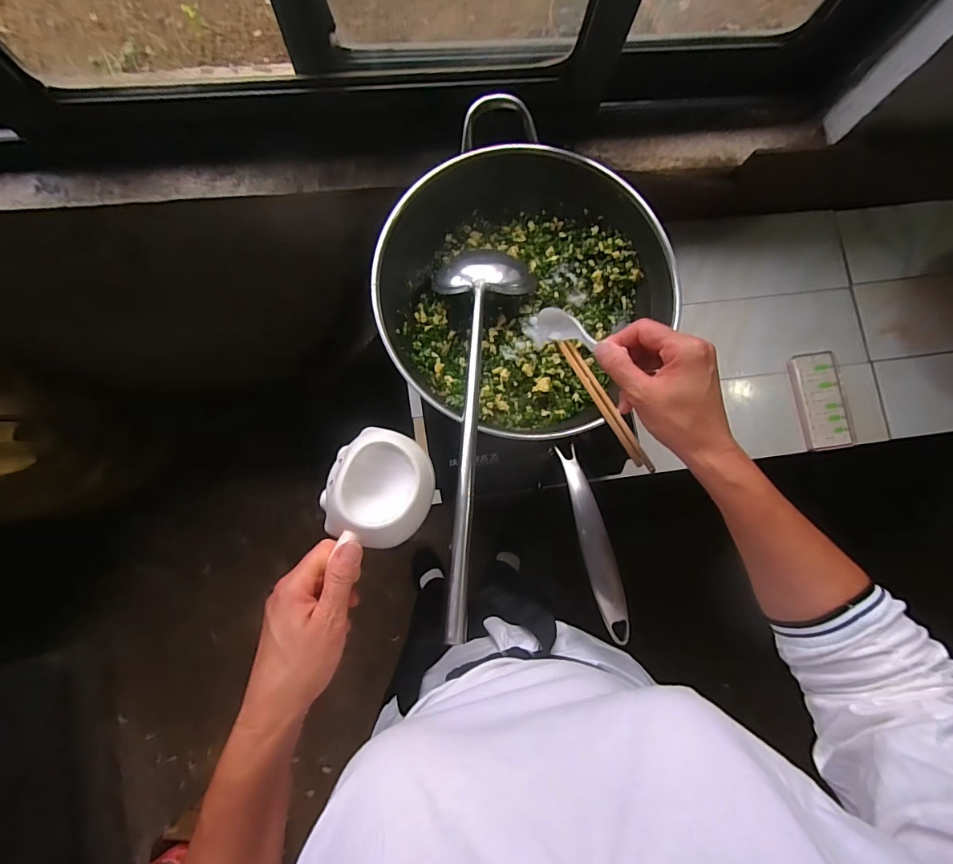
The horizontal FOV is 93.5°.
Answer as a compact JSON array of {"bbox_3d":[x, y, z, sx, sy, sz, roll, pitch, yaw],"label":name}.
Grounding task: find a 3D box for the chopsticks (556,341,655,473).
[{"bbox_3d":[0.138,-0.036,0.495,0.014,0.011,0.196,-18,55,-7],"label":"chopsticks"}]

